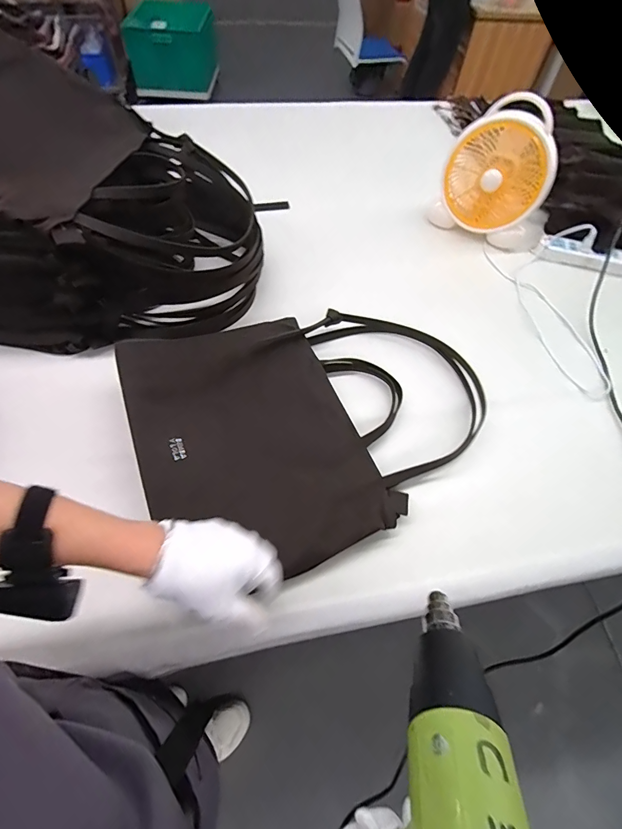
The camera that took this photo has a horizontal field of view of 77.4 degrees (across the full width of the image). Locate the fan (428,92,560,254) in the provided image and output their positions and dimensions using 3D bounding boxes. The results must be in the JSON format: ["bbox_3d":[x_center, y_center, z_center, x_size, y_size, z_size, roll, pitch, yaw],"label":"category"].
[{"bbox_3d":[0.400,-0.494,0.799,0.240,0.227,0.131,27,59,12],"label":"fan"}]

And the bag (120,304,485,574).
[{"bbox_3d":[0.019,-0.011,0.563,0.497,0.071,0.368,-19,60,-14],"label":"bag"}]

